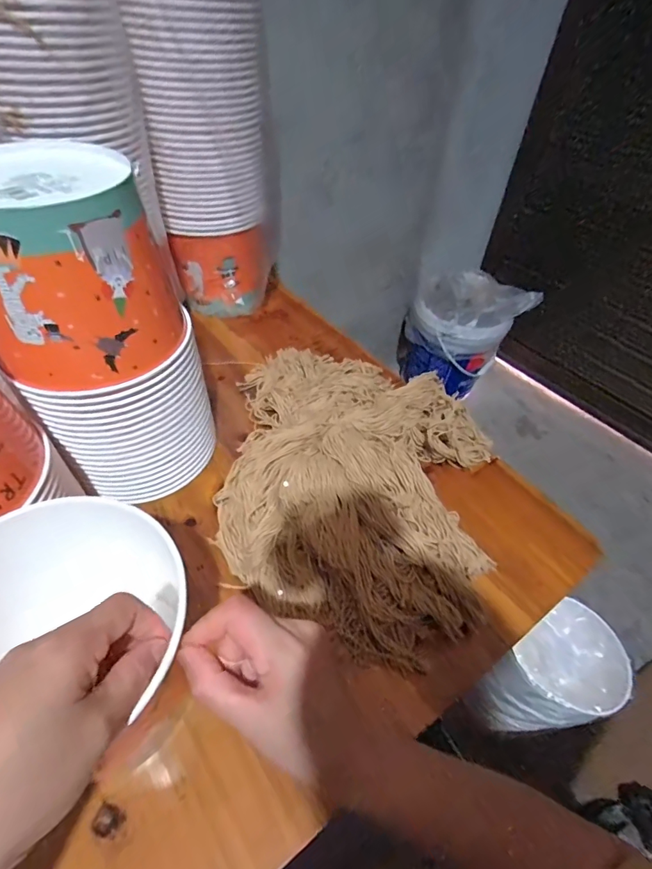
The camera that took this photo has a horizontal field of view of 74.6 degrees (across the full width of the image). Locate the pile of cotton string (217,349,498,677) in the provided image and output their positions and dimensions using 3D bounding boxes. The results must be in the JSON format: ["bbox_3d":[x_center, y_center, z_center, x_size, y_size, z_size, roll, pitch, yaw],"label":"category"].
[{"bbox_3d":[0.027,0.025,0.462,0.284,0.065,0.361,11,48,6],"label":"pile of cotton string"}]

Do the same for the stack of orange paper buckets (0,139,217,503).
[{"bbox_3d":[-0.205,-0.076,0.384,0.147,0.277,0.139,30,53,22],"label":"stack of orange paper buckets"}]

